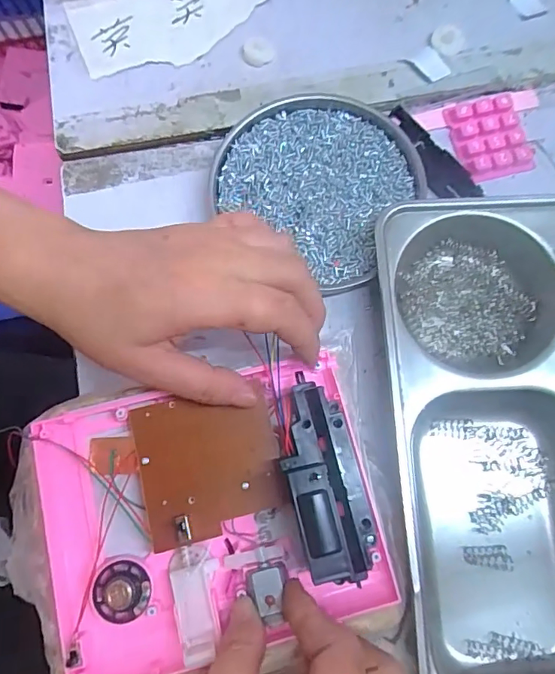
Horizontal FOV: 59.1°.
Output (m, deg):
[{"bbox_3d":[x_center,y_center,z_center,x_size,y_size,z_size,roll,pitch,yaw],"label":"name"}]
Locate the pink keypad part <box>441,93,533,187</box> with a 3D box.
[{"bbox_3d":[0.148,-0.140,0.340,0.048,0.004,0.058,-16,76,-4],"label":"pink keypad part"}]

